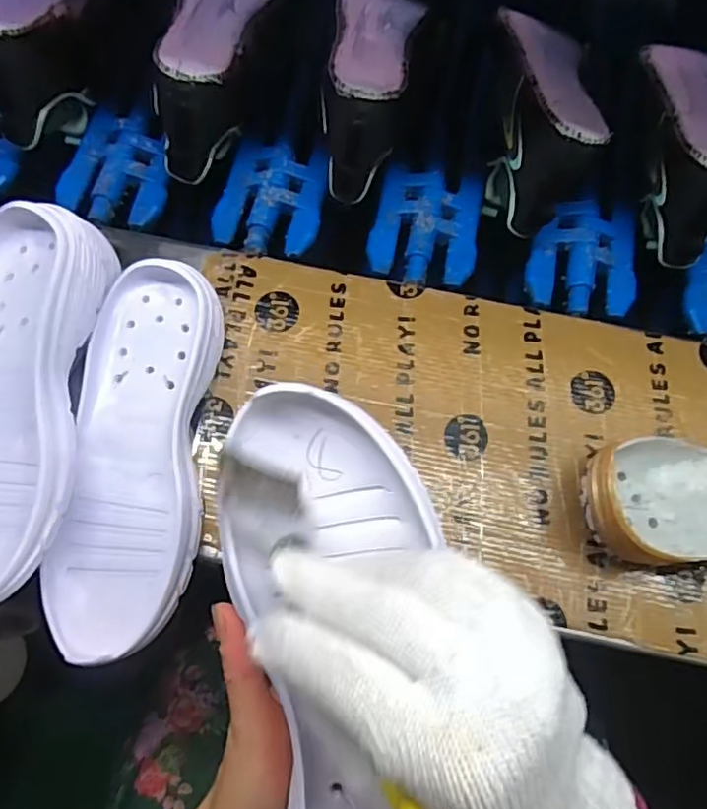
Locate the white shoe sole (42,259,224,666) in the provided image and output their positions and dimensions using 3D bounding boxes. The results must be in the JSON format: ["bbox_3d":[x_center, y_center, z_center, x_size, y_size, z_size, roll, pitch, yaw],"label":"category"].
[{"bbox_3d":[-0.141,0.030,0.416,0.089,0.043,0.253,6,71,2],"label":"white shoe sole"}]

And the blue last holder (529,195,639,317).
[{"bbox_3d":[0.203,-0.135,0.546,0.093,0.027,0.118,8,71,3],"label":"blue last holder"}]

